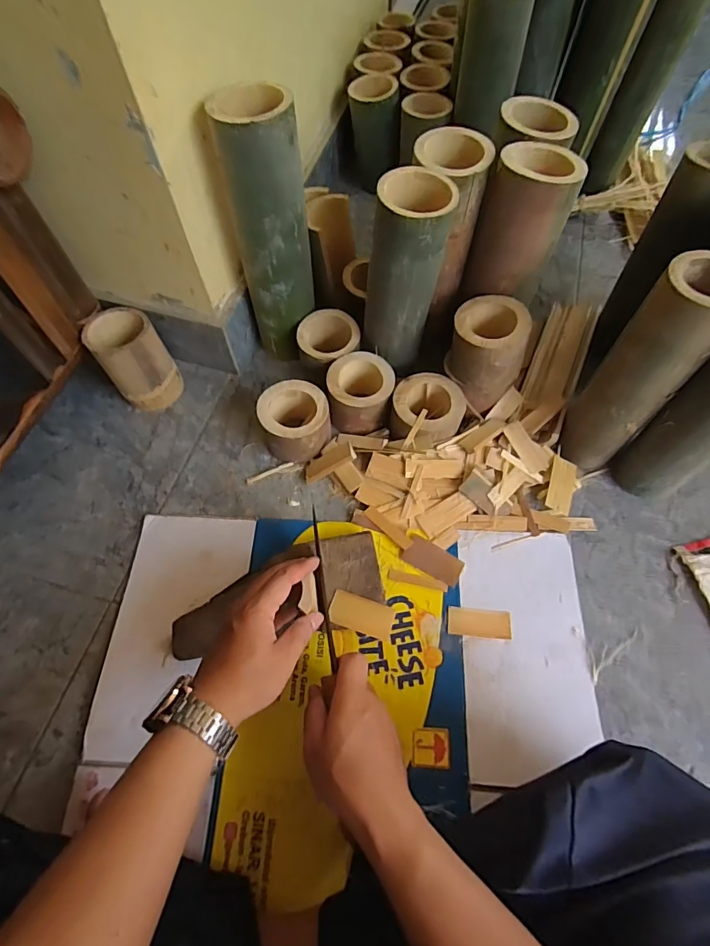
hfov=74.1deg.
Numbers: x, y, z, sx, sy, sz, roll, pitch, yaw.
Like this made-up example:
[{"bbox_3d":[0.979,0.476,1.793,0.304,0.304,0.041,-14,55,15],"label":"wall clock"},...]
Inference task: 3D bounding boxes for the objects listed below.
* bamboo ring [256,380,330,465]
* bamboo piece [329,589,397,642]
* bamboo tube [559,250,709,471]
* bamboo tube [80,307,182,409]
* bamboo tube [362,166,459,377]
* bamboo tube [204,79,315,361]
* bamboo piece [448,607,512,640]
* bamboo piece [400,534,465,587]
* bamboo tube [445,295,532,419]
[{"bbox_3d":[-0.079,-0.068,0.641,0.088,0.079,0.087,0,62,1],"label":"bamboo ring"},{"bbox_3d":[0.007,0.160,0.529,0.072,0.005,0.037,17,77,3],"label":"bamboo piece"},{"bbox_3d":[0.320,-0.100,0.539,0.076,0.282,0.082,-36,67,-17],"label":"bamboo tube"},{"bbox_3d":[-0.303,-0.155,0.662,0.085,0.129,0.085,-26,65,-12],"label":"bamboo tube"},{"bbox_3d":[0.060,-0.231,0.591,0.095,0.243,0.082,4,62,3],"label":"bamboo tube"},{"bbox_3d":[-0.104,-0.295,0.609,0.094,0.304,0.091,-13,63,-6],"label":"bamboo tube"},{"bbox_3d":[0.144,0.173,0.544,0.071,0.005,0.032,5,62,4],"label":"bamboo piece"},{"bbox_3d":[0.098,0.107,0.578,0.071,0.007,0.034,28,66,15],"label":"bamboo piece"},{"bbox_3d":[0.170,-0.156,0.618,0.094,0.115,0.093,7,63,5],"label":"bamboo tube"}]

